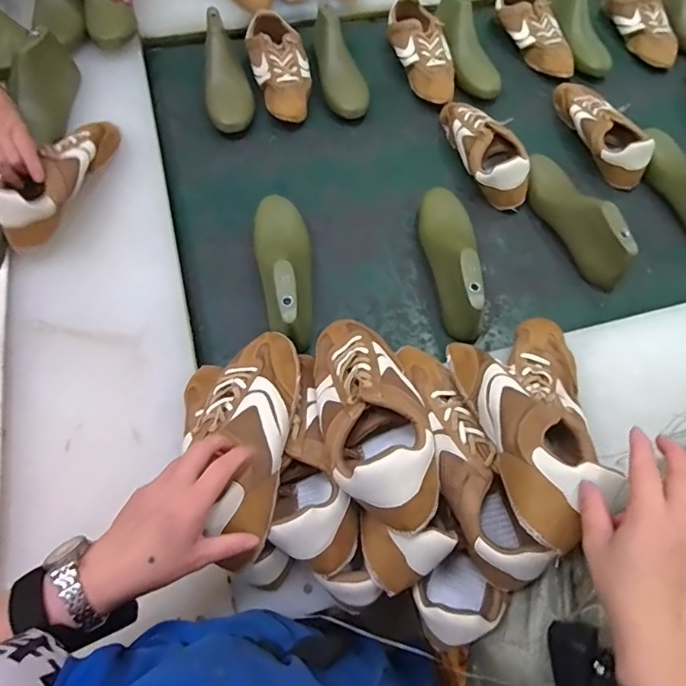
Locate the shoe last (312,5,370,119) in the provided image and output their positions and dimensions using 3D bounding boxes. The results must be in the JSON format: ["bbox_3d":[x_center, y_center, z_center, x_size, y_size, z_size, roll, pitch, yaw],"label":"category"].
[{"bbox_3d":[-0.006,-0.558,0.937,0.086,0.076,0.253,-9,67,-5],"label":"shoe last"}]

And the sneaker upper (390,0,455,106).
[{"bbox_3d":[0.166,-0.594,0.976,0.101,0.070,0.257,-15,67,-8],"label":"sneaker upper"}]

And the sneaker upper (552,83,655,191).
[{"bbox_3d":[0.494,-0.423,0.913,0.086,0.072,0.273,-11,67,-6],"label":"sneaker upper"}]

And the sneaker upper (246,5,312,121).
[{"bbox_3d":[-0.122,-0.546,0.924,0.111,0.069,0.243,-9,67,-5],"label":"sneaker upper"}]

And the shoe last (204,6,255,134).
[{"bbox_3d":[-0.221,-0.515,0.895,0.088,0.066,0.249,-7,66,-5],"label":"shoe last"}]

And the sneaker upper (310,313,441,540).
[{"bbox_3d":[0.017,0.062,0.494,0.092,0.078,0.258,-14,41,-8],"label":"sneaker upper"}]

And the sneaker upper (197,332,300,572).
[{"bbox_3d":[-0.103,0.089,0.503,0.106,0.062,0.259,-1,46,-2],"label":"sneaker upper"}]

